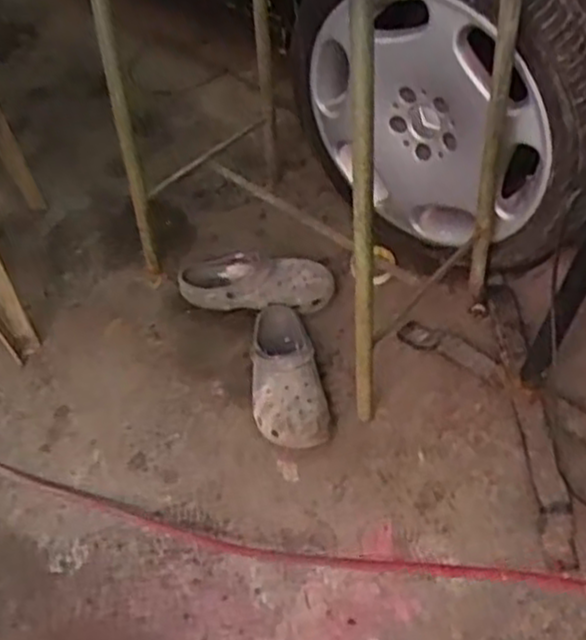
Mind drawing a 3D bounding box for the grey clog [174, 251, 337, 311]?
[{"bbox_3d":[-0.069,-0.074,1.490,0.294,0.079,0.129,7,52,8],"label":"grey clog"}]

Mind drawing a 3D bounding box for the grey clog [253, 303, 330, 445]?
[{"bbox_3d":[-0.017,0.087,1.348,0.121,0.095,0.289,-10,51,-5],"label":"grey clog"}]

